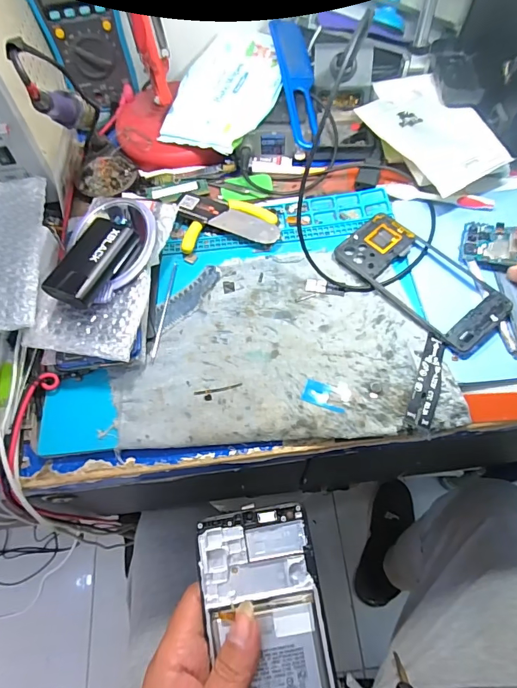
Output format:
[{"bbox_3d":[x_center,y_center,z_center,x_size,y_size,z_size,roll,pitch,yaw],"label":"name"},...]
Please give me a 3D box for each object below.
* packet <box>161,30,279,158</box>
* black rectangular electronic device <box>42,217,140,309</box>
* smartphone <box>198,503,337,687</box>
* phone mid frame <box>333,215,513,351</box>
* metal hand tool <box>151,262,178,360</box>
[{"bbox_3d":[-0.033,-0.304,0.495,0.116,0.017,0.188,22,72,9],"label":"packet"},{"bbox_3d":[-0.149,-0.075,0.371,0.049,0.022,0.086,22,72,9],"label":"black rectangular electronic device"},{"bbox_3d":[0.008,0.177,0.243,0.067,0.008,0.152,-11,74,-3],"label":"smartphone"},{"bbox_3d":[0.152,-0.062,0.395,0.077,0.014,0.155,-41,67,-11],"label":"phone mid frame"},{"bbox_3d":[-0.089,-0.036,0.400,0.006,0.004,0.107,5,70,3],"label":"metal hand tool"}]

